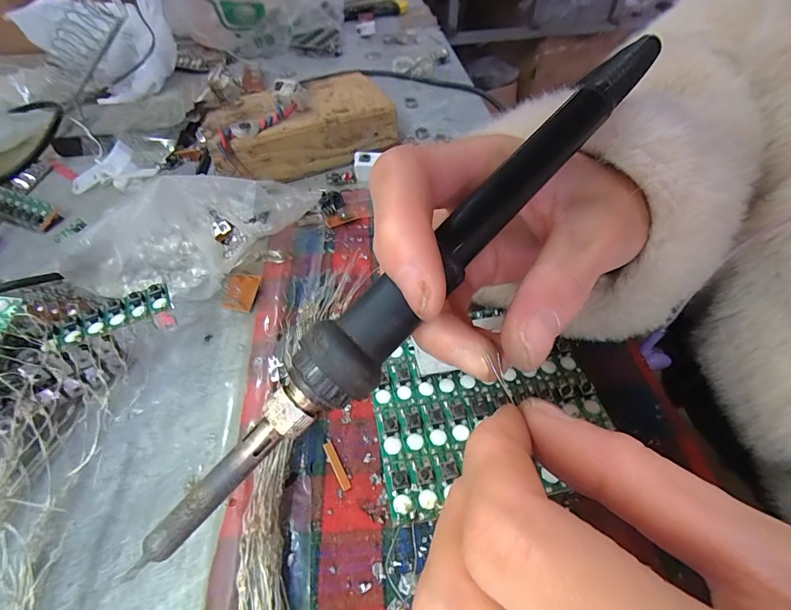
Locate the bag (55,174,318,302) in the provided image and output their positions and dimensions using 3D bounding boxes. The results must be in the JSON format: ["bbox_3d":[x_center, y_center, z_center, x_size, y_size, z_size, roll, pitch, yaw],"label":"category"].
[{"bbox_3d":[-0.130,-0.044,0.241,0.157,0.058,0.067,-15,50,5],"label":"bag"}]

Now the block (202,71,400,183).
[{"bbox_3d":[-0.078,-0.144,0.326,0.144,0.041,0.076,-26,54,-18],"label":"block"}]

